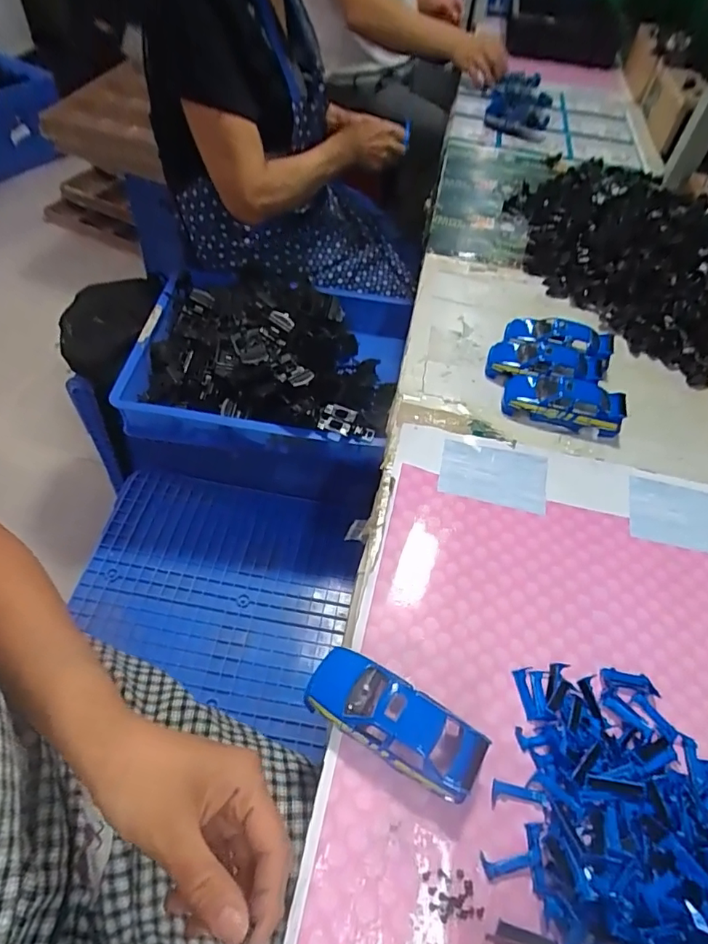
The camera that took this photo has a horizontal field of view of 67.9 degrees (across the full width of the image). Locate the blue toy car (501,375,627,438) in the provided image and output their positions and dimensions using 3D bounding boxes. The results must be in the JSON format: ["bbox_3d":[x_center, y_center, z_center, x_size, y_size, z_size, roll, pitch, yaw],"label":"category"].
[{"bbox_3d":[0.233,-0.079,0.586,0.125,0.033,0.055,16,53,7],"label":"blue toy car"}]

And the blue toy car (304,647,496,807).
[{"bbox_3d":[0.028,0.176,0.374,0.124,0.035,0.049,27,55,15],"label":"blue toy car"}]

